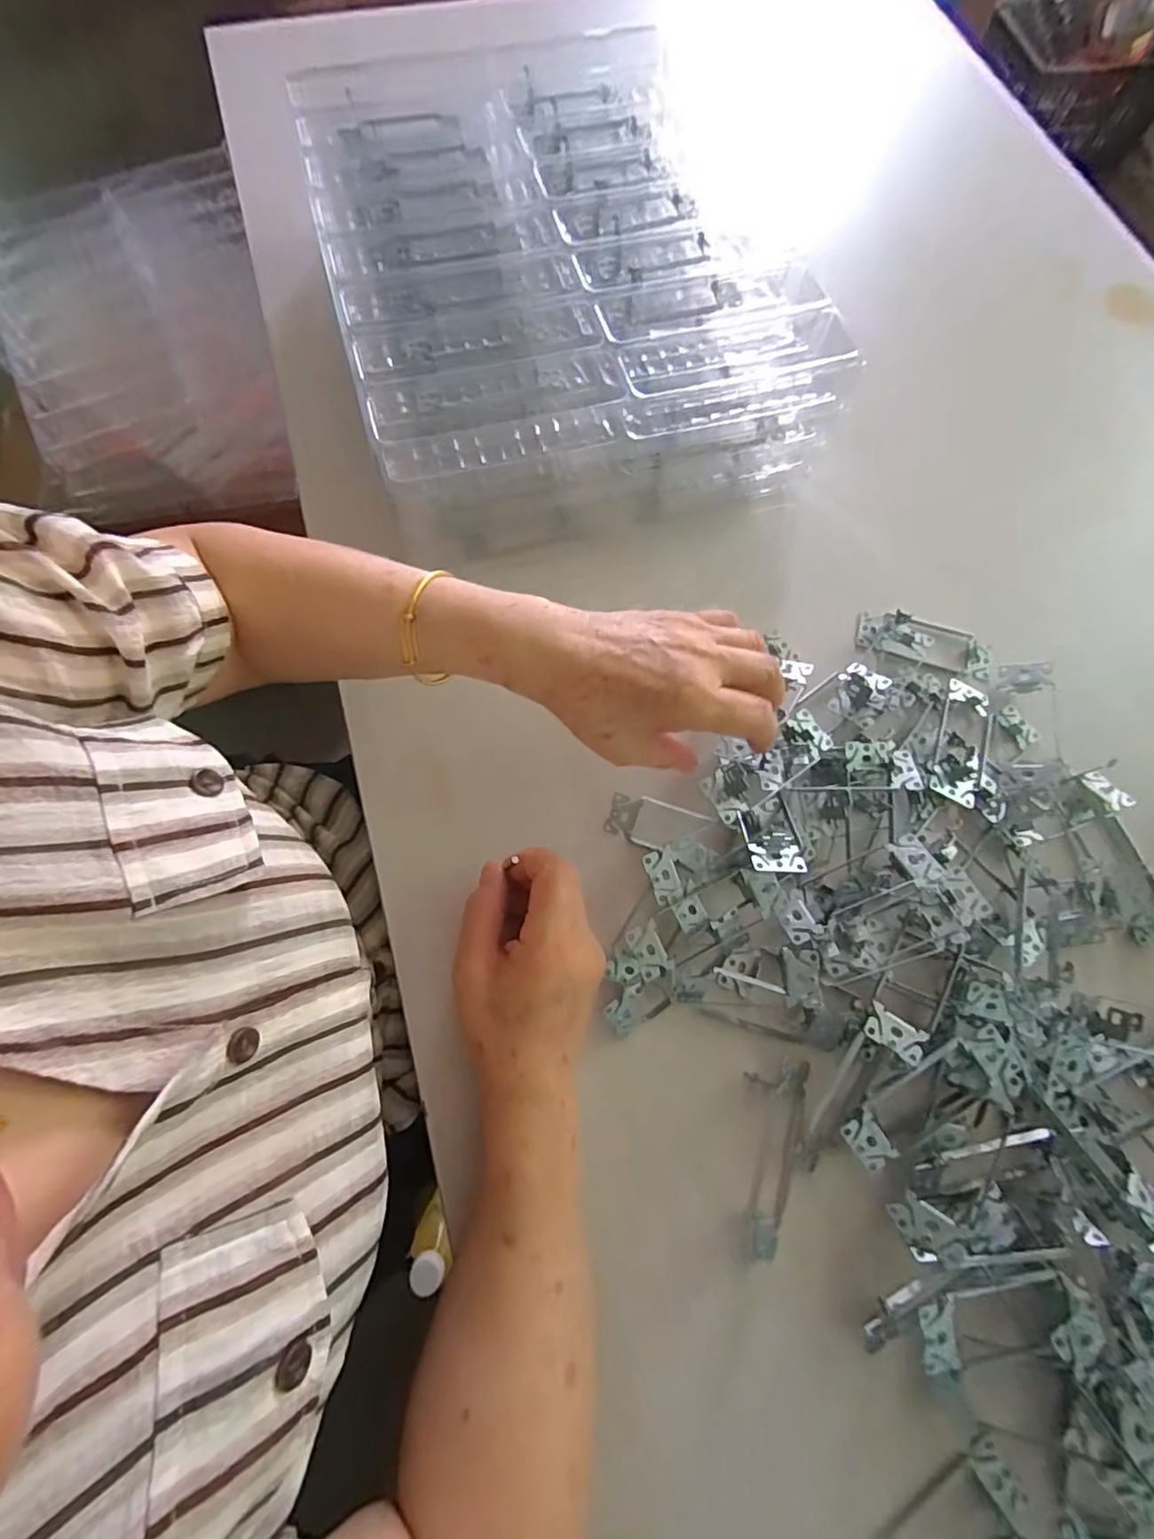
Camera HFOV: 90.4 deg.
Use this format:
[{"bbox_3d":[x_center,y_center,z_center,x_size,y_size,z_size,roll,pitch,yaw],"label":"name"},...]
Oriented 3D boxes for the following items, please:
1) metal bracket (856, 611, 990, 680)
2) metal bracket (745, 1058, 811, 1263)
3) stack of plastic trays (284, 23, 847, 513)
[{"bbox_3d":[0.276,-0.099,0.450,0.104,0.022,0.042,13,73,3],"label":"metal bracket"},{"bbox_3d":[0.115,0.230,0.342,0.036,0.014,0.106,15,73,3],"label":"metal bracket"},{"bbox_3d":[-0.021,-0.410,0.479,0.343,0.094,0.423,-15,73,-6],"label":"stack of plastic trays"}]

